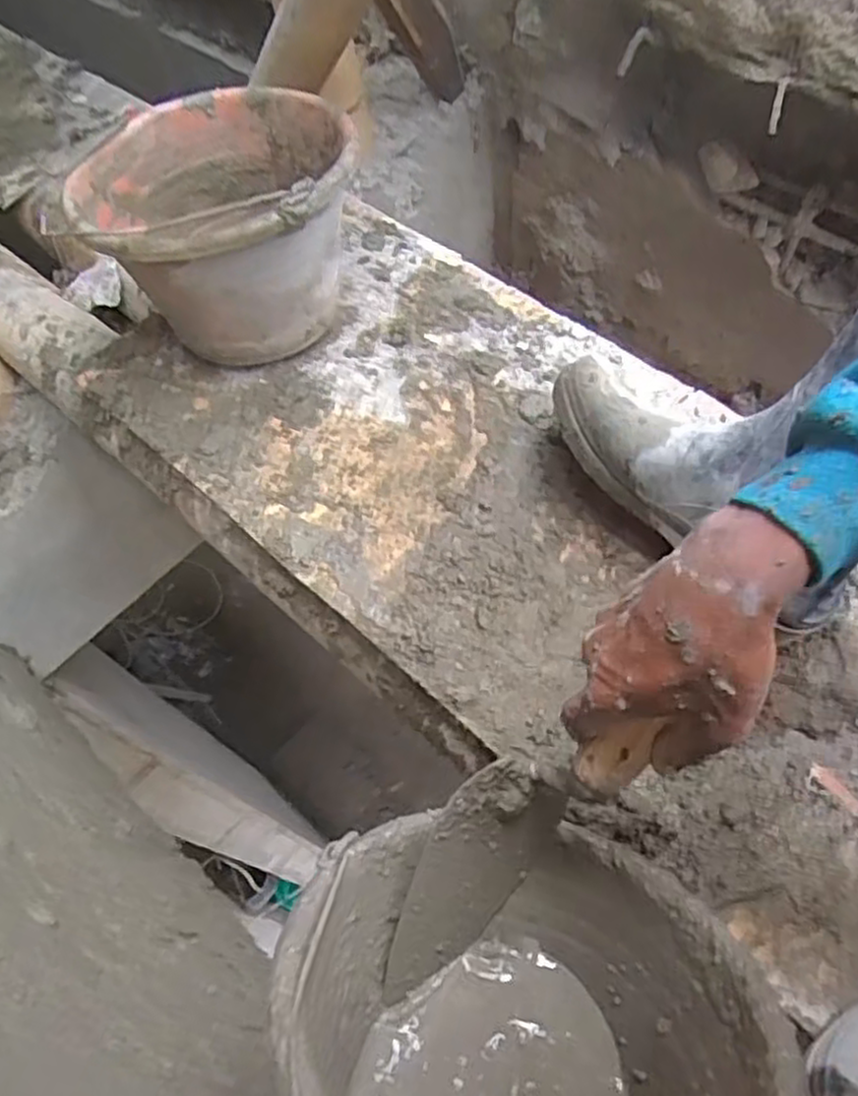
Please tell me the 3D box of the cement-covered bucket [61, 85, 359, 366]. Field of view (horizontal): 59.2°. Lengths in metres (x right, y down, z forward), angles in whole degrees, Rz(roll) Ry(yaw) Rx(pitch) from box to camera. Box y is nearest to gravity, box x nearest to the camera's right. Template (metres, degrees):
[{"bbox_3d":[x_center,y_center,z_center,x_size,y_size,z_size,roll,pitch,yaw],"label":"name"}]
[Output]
[{"bbox_3d":[-0.178,-0.286,0.694,0.226,0.185,0.226,-2,60,4],"label":"cement-covered bucket"}]

